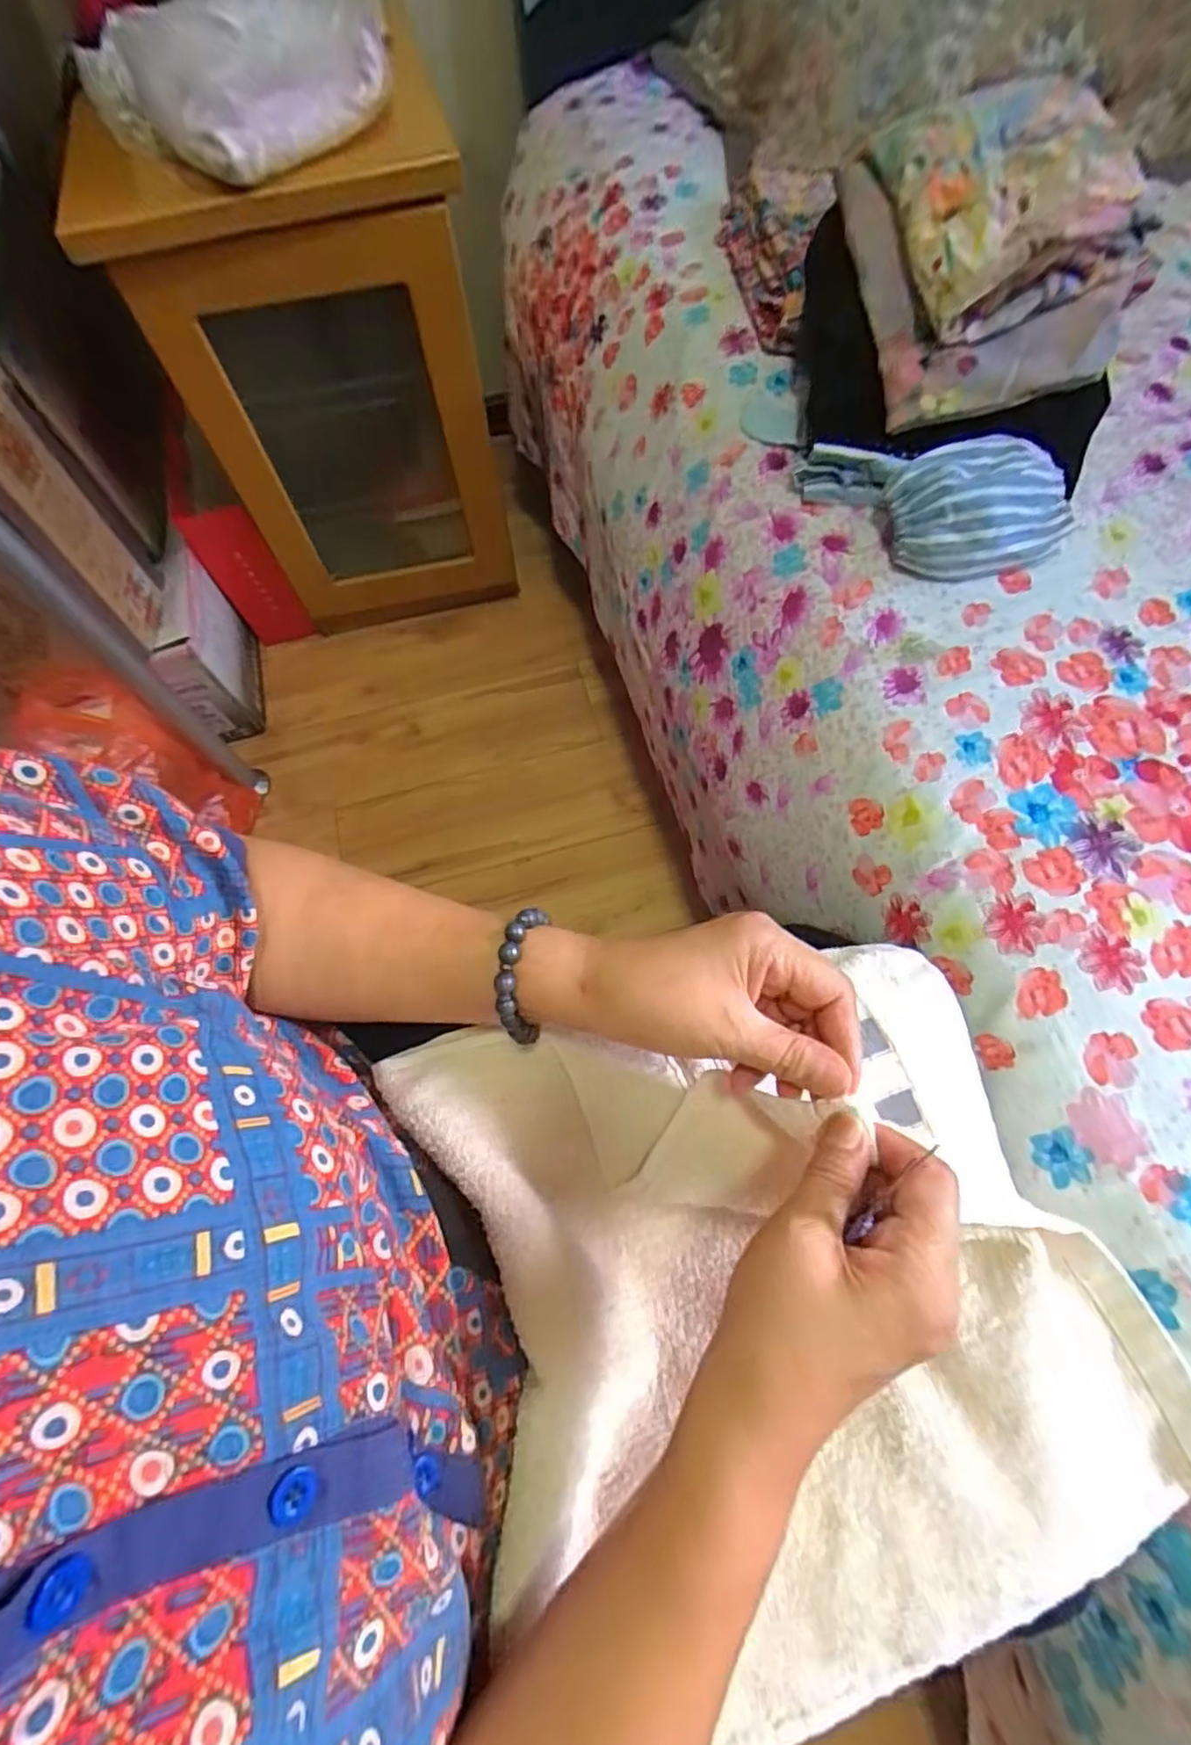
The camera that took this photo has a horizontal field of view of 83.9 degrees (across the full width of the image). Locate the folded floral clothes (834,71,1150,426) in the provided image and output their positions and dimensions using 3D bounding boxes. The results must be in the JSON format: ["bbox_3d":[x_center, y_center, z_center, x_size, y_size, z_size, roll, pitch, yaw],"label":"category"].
[{"bbox_3d":[0.285,-0.462,0.486,0.162,0.103,0.229,1,67,2],"label":"folded floral clothes"}]

